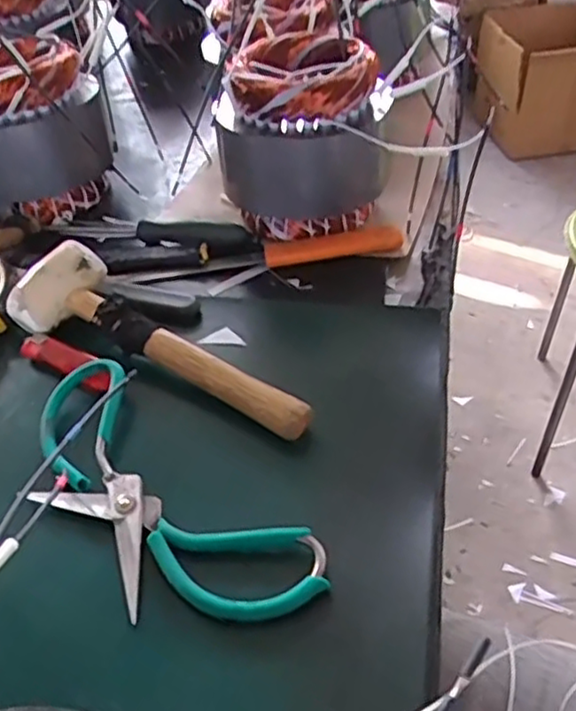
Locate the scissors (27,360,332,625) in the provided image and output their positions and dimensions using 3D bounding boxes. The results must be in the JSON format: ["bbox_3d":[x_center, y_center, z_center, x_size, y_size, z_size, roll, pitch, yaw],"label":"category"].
[{"bbox_3d":[-0.084,0.082,0.406,0.092,0.027,0.228,-36,50,-29],"label":"scissors"}]

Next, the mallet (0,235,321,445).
[{"bbox_3d":[-0.087,-0.017,0.496,0.257,0.050,0.074,19,48,24],"label":"mallet"}]

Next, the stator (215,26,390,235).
[{"bbox_3d":[0.011,-0.199,0.618,0.137,0.138,0.142,-5,43,0],"label":"stator"}]

